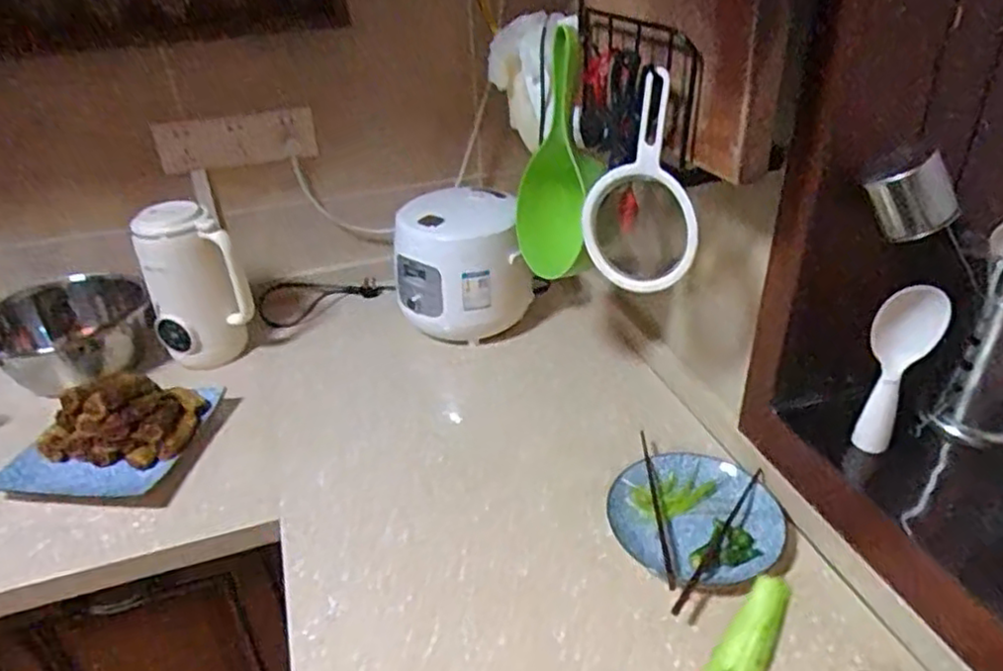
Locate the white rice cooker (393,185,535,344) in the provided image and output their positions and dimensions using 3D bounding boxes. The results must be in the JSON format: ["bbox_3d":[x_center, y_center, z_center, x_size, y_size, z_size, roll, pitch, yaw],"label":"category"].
[{"bbox_3d":[-0.072,-0.115,1.174,0.220,0.226,0.203,-12,34,-14],"label":"white rice cooker"}]

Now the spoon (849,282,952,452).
[{"bbox_3d":[0.408,0.039,0.708,0.059,0.193,0.019,2,33,8],"label":"spoon"}]

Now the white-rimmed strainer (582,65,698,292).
[{"bbox_3d":[0.151,-0.153,0.728,0.124,0.205,0.070,10,35,20],"label":"white-rimmed strainer"}]

